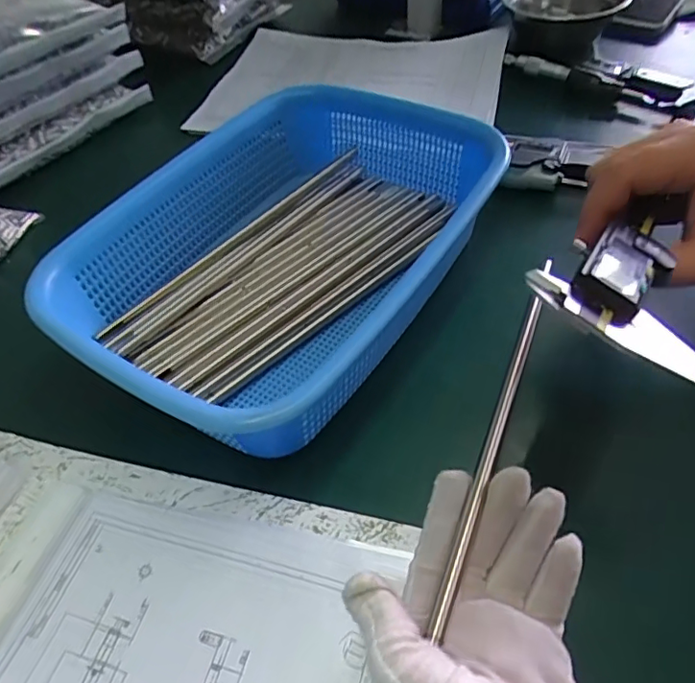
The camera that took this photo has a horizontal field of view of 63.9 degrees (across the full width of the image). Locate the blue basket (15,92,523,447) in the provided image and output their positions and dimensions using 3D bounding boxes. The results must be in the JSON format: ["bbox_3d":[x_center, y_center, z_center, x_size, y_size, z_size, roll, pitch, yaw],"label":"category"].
[{"bbox_3d":[-0.045,-0.061,0.367,0.197,0.071,0.276,24,56,23],"label":"blue basket"}]

